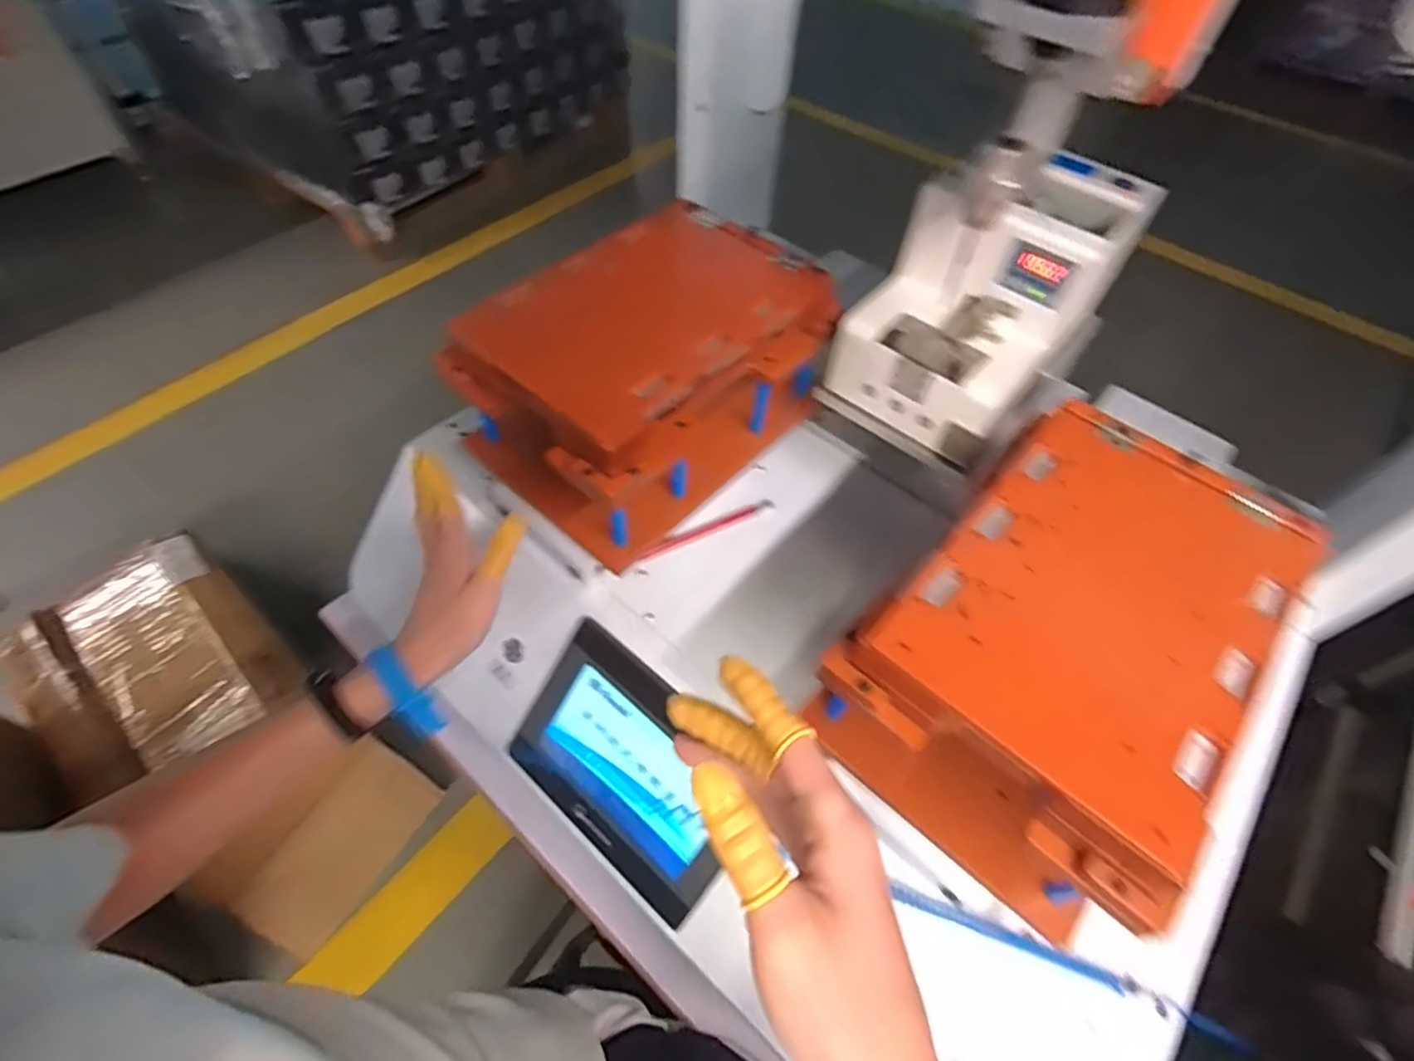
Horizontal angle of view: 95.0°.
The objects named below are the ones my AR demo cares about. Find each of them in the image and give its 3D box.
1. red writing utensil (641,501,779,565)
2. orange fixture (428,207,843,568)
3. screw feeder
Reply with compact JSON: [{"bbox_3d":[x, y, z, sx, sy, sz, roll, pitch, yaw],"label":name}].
[{"bbox_3d":[0.000,-0.001,0.571,0.135,0.006,0.012,-24,60,-18],"label":"red writing utensil"},{"bbox_3d":[-0.042,-0.126,0.523,0.171,0.142,0.253,40,62,22],"label":"orange fixture"},{"bbox_3d":[0.216,-0.177,0.496,0.140,0.155,0.199,39,62,22],"label":"screw feeder"}]

